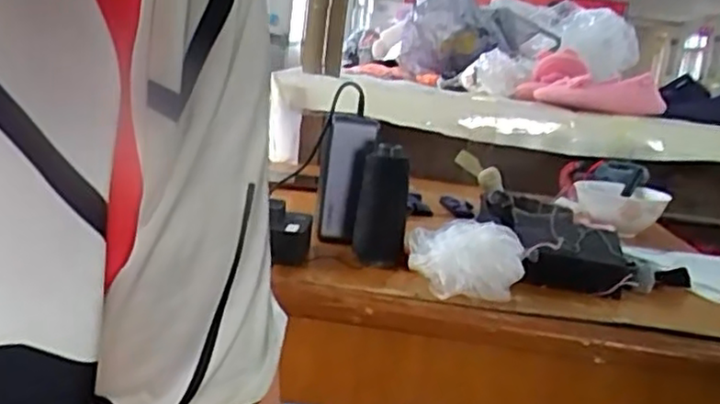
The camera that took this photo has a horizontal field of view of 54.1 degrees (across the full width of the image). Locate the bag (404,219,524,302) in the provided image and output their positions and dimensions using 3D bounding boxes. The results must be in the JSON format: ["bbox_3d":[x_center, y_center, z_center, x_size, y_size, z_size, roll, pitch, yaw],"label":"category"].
[{"bbox_3d":[0.094,0.049,0.630,0.104,0.051,0.075,9,12,8],"label":"bag"}]

